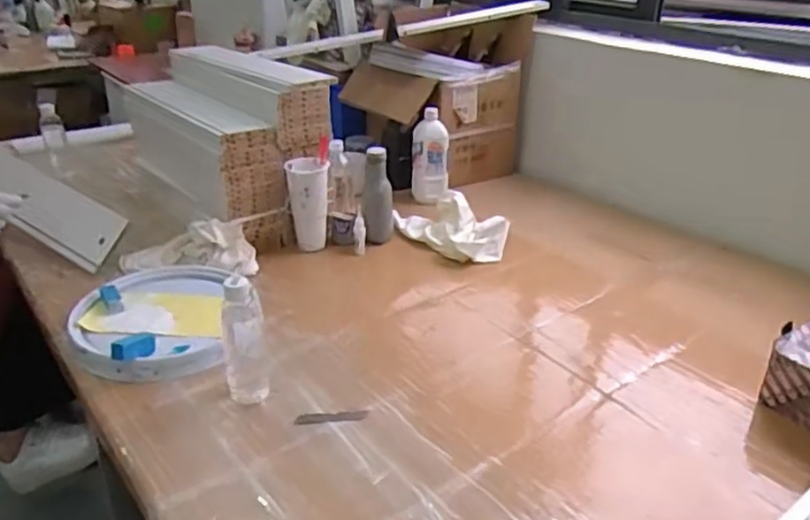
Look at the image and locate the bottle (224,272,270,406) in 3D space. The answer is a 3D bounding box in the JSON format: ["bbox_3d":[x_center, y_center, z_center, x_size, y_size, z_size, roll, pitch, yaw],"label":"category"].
[{"bbox_3d":[-0.223,0.109,0.940,0.061,0.178,0.065,-8,29,-19],"label":"bottle"}]

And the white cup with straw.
[{"bbox_3d":[-0.195,-0.128,1.378,0.079,0.204,0.084,1,27,-1],"label":"white cup with straw"}]

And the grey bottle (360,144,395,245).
[{"bbox_3d":[-0.057,-0.126,1.407,0.065,0.206,0.065,3,27,2],"label":"grey bottle"}]

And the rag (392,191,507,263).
[{"bbox_3d":[0.093,-0.080,1.432,0.135,0.101,0.262,-20,34,-36],"label":"rag"}]

